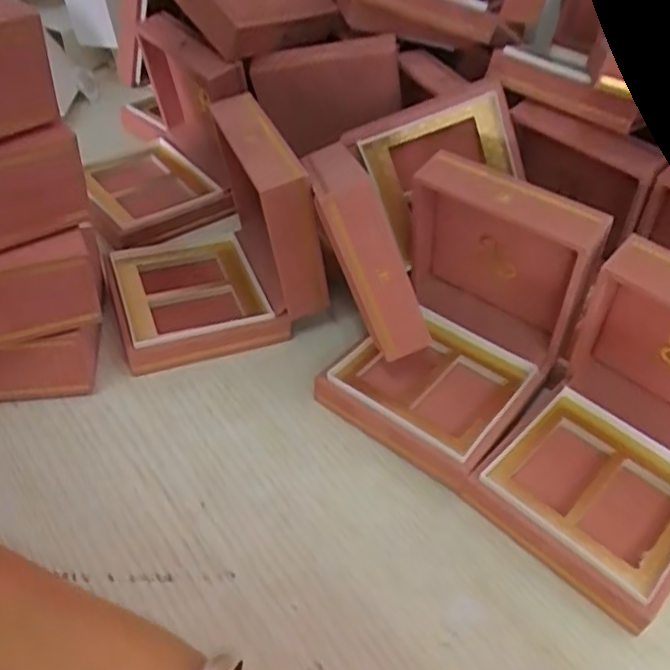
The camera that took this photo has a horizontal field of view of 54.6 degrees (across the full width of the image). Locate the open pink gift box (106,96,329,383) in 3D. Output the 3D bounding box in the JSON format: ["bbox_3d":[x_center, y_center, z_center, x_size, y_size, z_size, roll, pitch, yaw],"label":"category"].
[{"bbox_3d":[-0.069,-0.057,0.349,0.108,0.103,0.092,-13,47,-16],"label":"open pink gift box"}]

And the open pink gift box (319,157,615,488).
[{"bbox_3d":[0.059,-0.012,0.312,0.090,0.110,0.106,31,50,25],"label":"open pink gift box"}]

